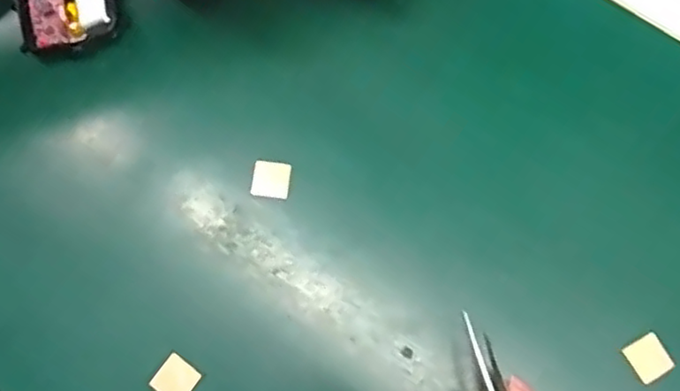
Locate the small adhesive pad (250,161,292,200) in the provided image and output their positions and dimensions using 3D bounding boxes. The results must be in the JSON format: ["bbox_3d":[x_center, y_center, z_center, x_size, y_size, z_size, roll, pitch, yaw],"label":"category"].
[{"bbox_3d":[-0.030,-0.007,0.290,0.016,0.004,0.016,7,74,1],"label":"small adhesive pad"}]

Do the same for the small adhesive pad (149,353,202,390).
[{"bbox_3d":[-0.067,0.075,0.271,0.016,0.004,0.016,34,77,8],"label":"small adhesive pad"}]

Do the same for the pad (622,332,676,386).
[{"bbox_3d":[0.126,0.066,0.272,0.016,0.004,0.016,-29,77,-8],"label":"pad"}]

